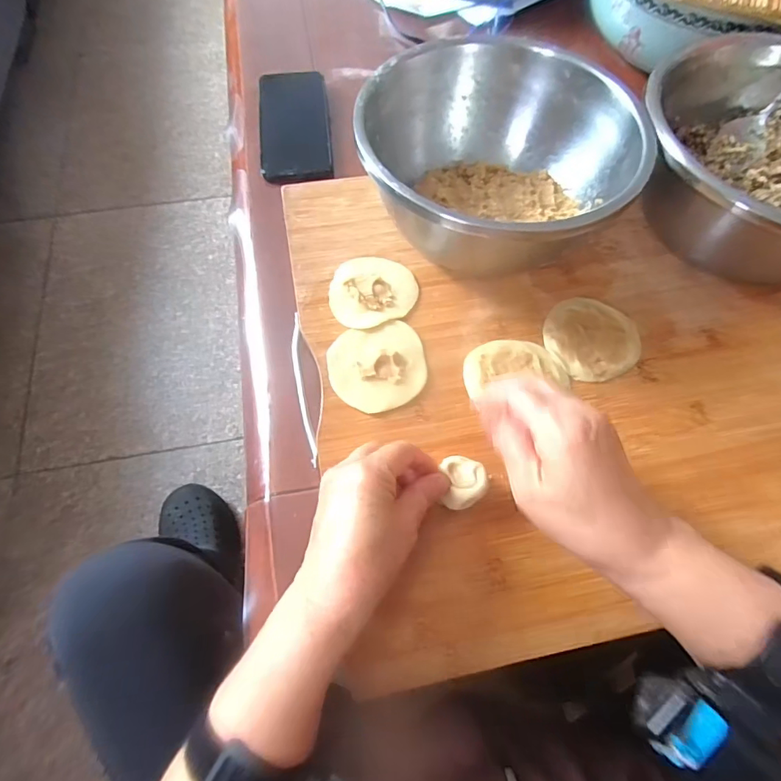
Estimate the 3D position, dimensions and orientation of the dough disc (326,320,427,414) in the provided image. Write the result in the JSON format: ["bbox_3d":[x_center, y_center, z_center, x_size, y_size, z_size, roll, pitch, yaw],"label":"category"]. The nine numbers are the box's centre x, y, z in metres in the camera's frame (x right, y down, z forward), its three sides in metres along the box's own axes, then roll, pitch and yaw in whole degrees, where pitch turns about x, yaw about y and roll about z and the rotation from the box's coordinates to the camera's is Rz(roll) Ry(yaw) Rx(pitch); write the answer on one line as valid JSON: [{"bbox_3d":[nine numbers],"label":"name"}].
[{"bbox_3d":[-0.010,-0.020,0.389,0.077,0.006,0.076,0,65,-1],"label":"dough disc"}]

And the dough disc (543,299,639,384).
[{"bbox_3d":[0.172,-0.046,0.410,0.077,0.007,0.076,0,65,-1],"label":"dough disc"}]

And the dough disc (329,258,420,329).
[{"bbox_3d":[-0.016,-0.089,0.423,0.077,0.008,0.070,0,65,-1],"label":"dough disc"}]

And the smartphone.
[{"bbox_3d":[-0.106,-0.296,0.535,0.075,0.009,0.165,-6,69,-4],"label":"smartphone"}]

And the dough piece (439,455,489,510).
[{"bbox_3d":[0.052,0.063,0.333,0.029,0.012,0.034,-1,65,-1],"label":"dough piece"}]

